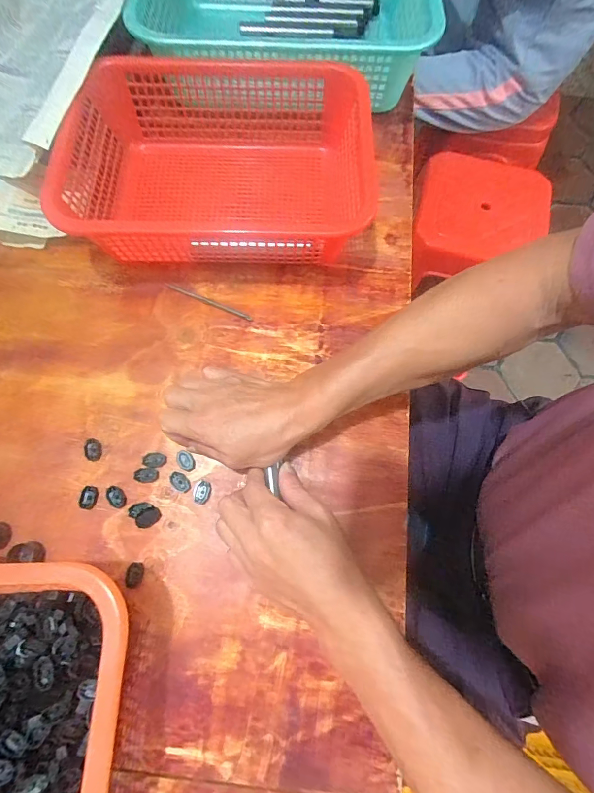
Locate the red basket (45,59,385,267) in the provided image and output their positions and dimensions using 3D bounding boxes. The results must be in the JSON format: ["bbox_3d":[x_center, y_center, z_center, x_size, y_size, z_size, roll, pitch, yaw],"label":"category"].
[{"bbox_3d":[-0.085,-0.273,0.451,0.335,0.095,0.241,-1,71,-2],"label":"red basket"}]

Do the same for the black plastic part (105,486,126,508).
[{"bbox_3d":[-0.179,0.098,0.370,0.014,0.007,0.024,-32,75,-11],"label":"black plastic part"}]

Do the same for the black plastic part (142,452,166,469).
[{"bbox_3d":[-0.144,0.064,0.380,0.021,0.004,0.016,10,71,2],"label":"black plastic part"}]

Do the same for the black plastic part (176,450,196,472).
[{"bbox_3d":[-0.112,0.065,0.378,0.015,0.004,0.023,-34,75,-12],"label":"black plastic part"}]

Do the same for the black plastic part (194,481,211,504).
[{"bbox_3d":[-0.095,0.095,0.374,0.017,0.007,0.022,9,71,2],"label":"black plastic part"}]

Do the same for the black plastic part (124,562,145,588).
[{"bbox_3d":[-0.151,0.166,0.349,0.016,0.004,0.021,1,71,-1],"label":"black plastic part"}]

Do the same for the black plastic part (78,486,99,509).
[{"bbox_3d":[-0.205,0.099,0.369,0.016,0.005,0.022,15,72,4],"label":"black plastic part"}]

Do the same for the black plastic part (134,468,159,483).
[{"bbox_3d":[-0.154,0.080,0.383,0.022,0.007,0.015,-3,71,-2],"label":"black plastic part"}]

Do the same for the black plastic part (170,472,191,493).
[{"bbox_3d":[-0.117,0.086,0.377,0.023,0.004,0.015,39,75,11],"label":"black plastic part"}]

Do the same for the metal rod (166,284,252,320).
[{"bbox_3d":[-0.105,-0.113,0.445,0.109,0.004,0.007,21,72,6],"label":"metal rod"}]

